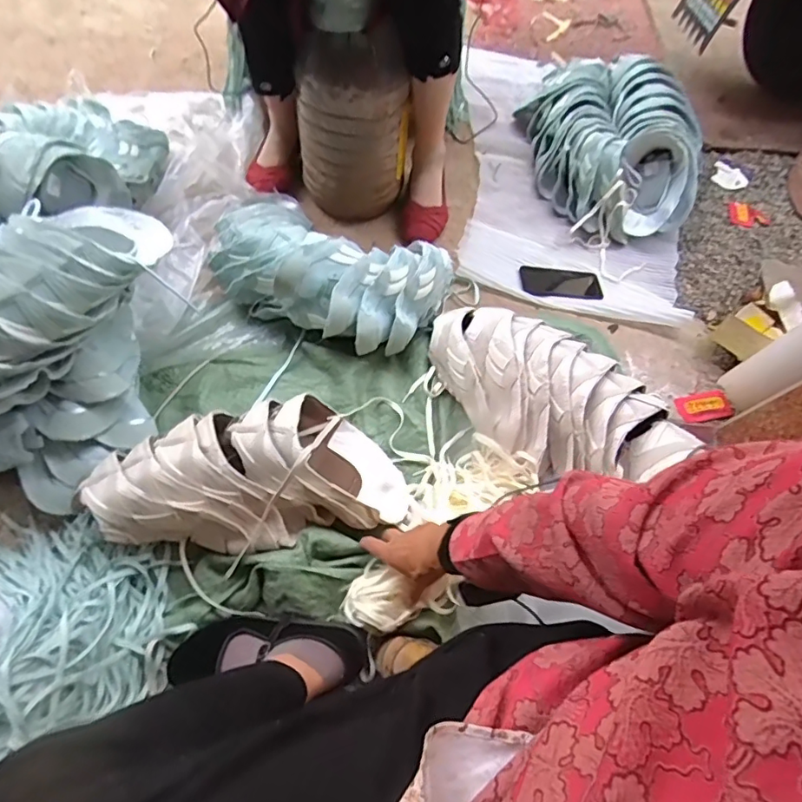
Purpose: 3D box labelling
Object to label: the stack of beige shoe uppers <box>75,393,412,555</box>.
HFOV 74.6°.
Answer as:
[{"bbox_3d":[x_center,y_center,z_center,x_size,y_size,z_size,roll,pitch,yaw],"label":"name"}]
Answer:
[{"bbox_3d":[-0.208,0.094,0.695,0.366,0.106,0.191,-1,67,-24],"label":"stack of beige shoe uppers"}]

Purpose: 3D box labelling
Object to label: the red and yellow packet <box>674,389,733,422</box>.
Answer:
[{"bbox_3d":[0.517,0.009,0.899,0.093,0.013,0.052,-12,69,-8],"label":"red and yellow packet"}]

